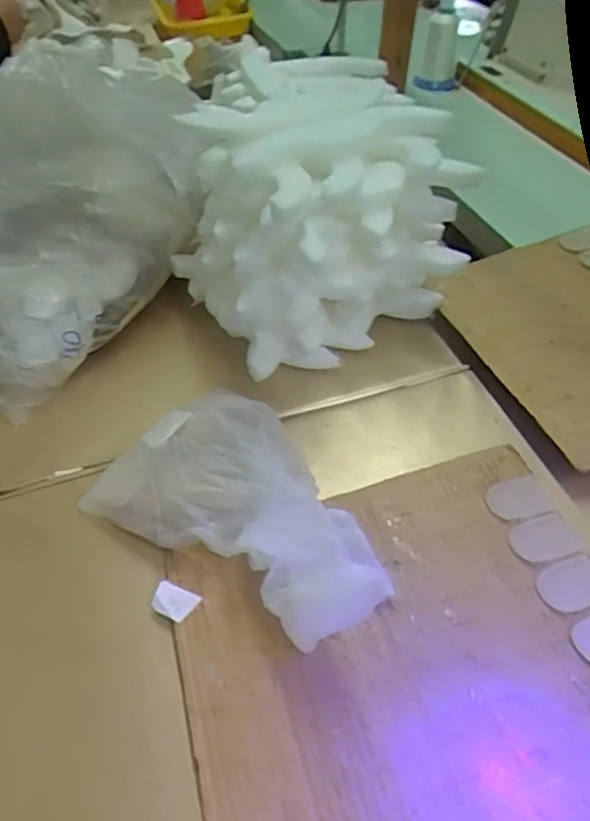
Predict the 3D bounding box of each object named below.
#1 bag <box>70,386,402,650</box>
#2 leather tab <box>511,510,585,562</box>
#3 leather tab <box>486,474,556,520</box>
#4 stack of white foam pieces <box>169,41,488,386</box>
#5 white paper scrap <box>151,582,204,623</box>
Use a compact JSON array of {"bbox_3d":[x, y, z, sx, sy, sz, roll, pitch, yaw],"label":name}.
[{"bbox_3d":[-0.027,0.056,0.415,0.238,0.076,0.144,26,53,22],"label":"bag"},{"bbox_3d":[0.178,0.091,0.420,0.048,0.004,0.033,-16,49,-14],"label":"leather tab"},{"bbox_3d":[0.169,0.066,0.443,0.048,0.004,0.032,-13,48,-11],"label":"leather tab"},{"bbox_3d":[0.024,-0.172,0.561,0.237,0.186,0.189,-21,50,-18],"label":"stack of white foam pieces"},{"bbox_3d":[-0.080,0.127,0.390,0.028,0.004,0.020,24,58,9],"label":"white paper scrap"}]

